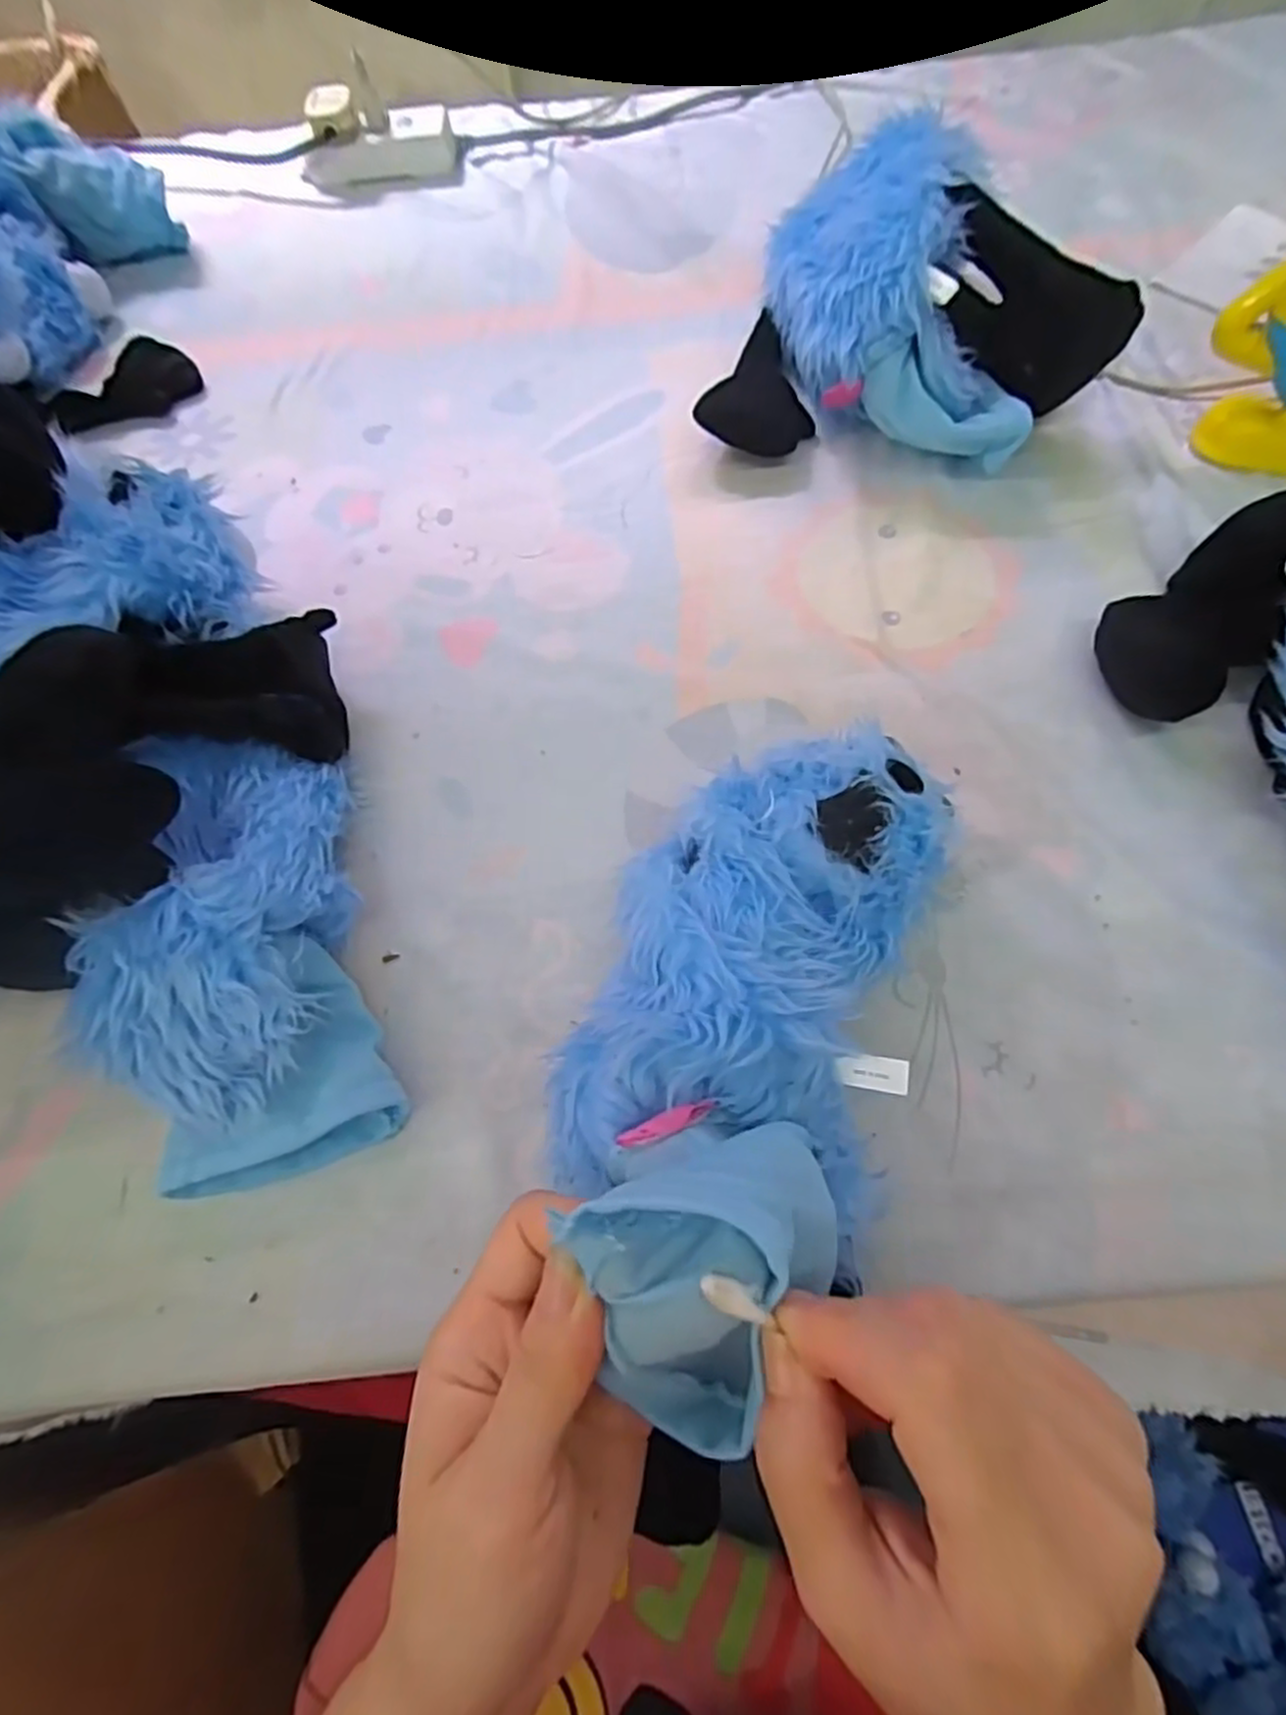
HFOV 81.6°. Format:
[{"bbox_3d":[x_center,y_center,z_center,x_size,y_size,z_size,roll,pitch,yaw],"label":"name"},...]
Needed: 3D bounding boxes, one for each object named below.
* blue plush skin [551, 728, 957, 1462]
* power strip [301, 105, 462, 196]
[{"bbox_3d":[0.038,0.042,0.249,0.103,0.068,0.233,17,50,12],"label":"blue plush skin"},{"bbox_3d":[-0.226,-0.599,0.633,0.129,0.032,0.041,-7,64,0],"label":"power strip"}]

